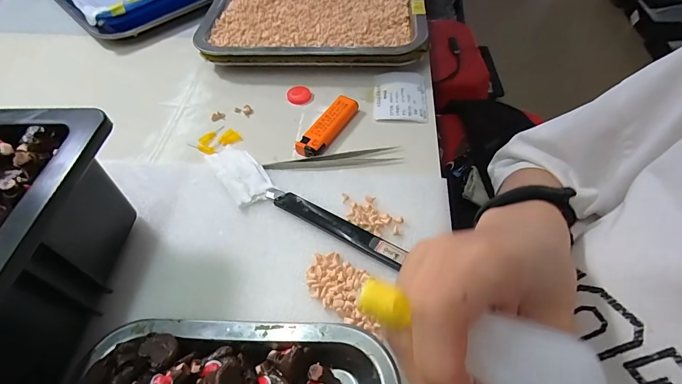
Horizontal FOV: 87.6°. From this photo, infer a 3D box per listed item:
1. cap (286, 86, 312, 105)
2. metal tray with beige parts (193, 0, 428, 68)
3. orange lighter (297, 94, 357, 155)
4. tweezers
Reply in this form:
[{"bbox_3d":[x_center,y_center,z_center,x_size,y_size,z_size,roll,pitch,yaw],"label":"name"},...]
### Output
[{"bbox_3d":[-0.045,-0.105,0.383,0.023,0.006,0.023,-1,54,1],"label":"cap"},{"bbox_3d":[-0.035,-0.218,0.450,0.272,0.036,0.196,1,54,2],"label":"metal tray with beige parts"},{"bbox_3d":[-0.013,-0.063,0.345,0.024,0.015,0.078,25,58,18],"label":"orange lighter"},{"bbox_3d":[-0.006,-0.028,0.322,0.121,0.006,0.016,-9,54,-5],"label":"tweezers"}]

